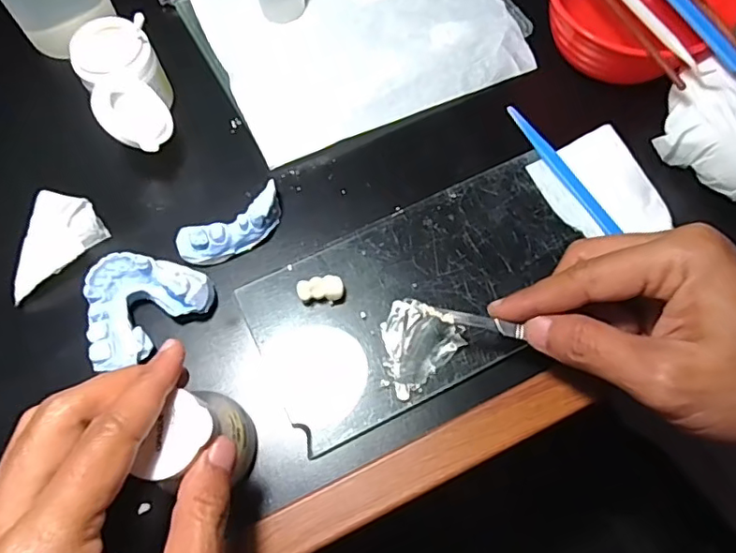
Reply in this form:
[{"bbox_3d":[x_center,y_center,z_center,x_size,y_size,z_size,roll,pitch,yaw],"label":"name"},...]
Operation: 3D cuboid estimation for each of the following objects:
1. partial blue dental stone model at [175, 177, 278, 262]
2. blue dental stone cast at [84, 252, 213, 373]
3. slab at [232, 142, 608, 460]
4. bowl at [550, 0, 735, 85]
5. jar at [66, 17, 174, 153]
[{"bbox_3d":[-0.075,-0.027,0.317,0.062,0.020,0.024,-32,75,-10],"label":"partial blue dental stone model"},{"bbox_3d":[-0.120,0.013,0.296,0.066,0.028,0.049,-39,76,-12],"label":"blue dental stone cast"},{"bbox_3d":[0.036,0.007,0.308,0.193,0.012,0.101,-26,74,-8],"label":"slab"},{"bbox_3d":[0.164,-0.169,0.347,0.098,0.048,0.103,0,68,0],"label":"bowl"},{"bbox_3d":[-0.136,-0.105,0.326,0.045,0.047,0.086,-24,71,-8],"label":"jar"}]

